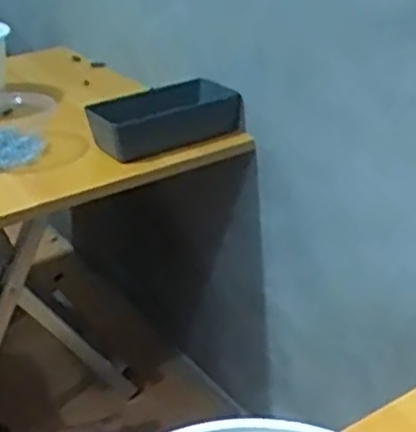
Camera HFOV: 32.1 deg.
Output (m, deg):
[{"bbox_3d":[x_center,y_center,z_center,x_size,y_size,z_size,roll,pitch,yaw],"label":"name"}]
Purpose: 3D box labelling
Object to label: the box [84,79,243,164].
[{"bbox_3d":[-0.054,-0.119,0.923,0.182,0.054,0.091,-19,32,-26],"label":"box"}]

